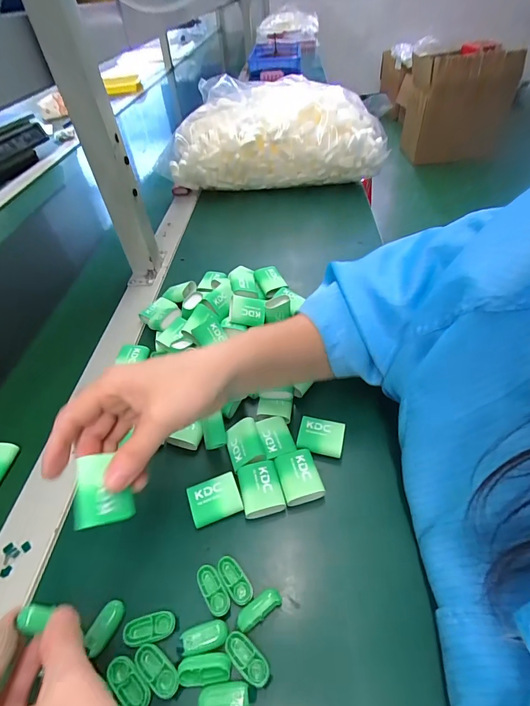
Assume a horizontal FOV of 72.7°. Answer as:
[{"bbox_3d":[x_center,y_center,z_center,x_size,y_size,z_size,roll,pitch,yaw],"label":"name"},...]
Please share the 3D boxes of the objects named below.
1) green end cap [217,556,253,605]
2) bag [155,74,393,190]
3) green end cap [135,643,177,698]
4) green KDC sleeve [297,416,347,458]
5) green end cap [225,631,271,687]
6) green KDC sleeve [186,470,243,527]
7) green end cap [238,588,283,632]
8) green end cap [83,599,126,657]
[{"bbox_3d":[-0.022,0.169,0.270,0.015,0.005,0.035,-30,51,-22],"label":"green end cap"},{"bbox_3d":[0.015,-0.428,0.720,0.414,0.189,0.164,-4,46,1],"label":"bag"},{"bbox_3d":[-0.071,0.209,0.238,0.033,0.006,0.015,23,53,24],"label":"green end cap"},{"bbox_3d":[0.054,0.080,0.345,0.041,0.012,0.035,8,48,12],"label":"green KDC sleeve"},{"bbox_3d":[-0.012,0.202,0.238,0.034,0.004,0.015,31,56,29],"label":"green end cap"},{"bbox_3d":[-0.043,0.124,0.308,0.042,0.011,0.034,-18,48,-12],"label":"green KDC sleeve"},{"bbox_3d":[-0.005,0.180,0.253,0.034,0.006,0.013,-27,50,-20],"label":"green end cap"},{"bbox_3d":[-0.113,0.193,0.255,0.016,0.007,0.031,21,52,23],"label":"green end cap"}]

